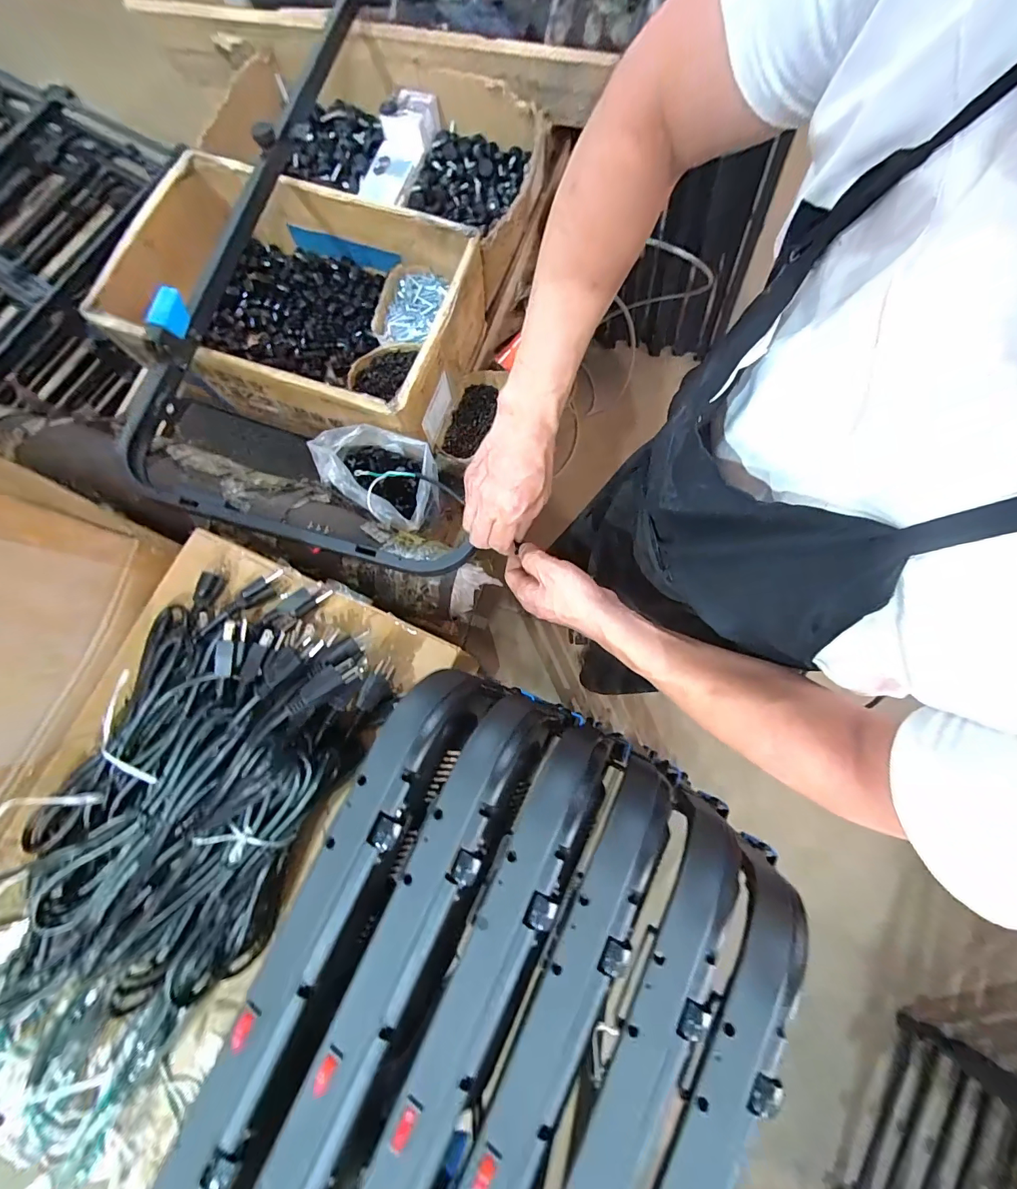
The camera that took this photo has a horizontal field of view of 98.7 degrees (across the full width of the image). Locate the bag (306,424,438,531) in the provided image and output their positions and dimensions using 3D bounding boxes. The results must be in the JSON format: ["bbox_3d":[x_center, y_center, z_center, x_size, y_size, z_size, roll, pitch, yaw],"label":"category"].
[{"bbox_3d":[-0.190,-0.173,0.684,0.179,0.140,0.125,25,81,6],"label":"bag"}]

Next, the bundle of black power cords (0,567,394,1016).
[{"bbox_3d":[-0.311,0.180,0.404,0.261,0.087,0.428,26,81,6],"label":"bundle of black power cords"}]

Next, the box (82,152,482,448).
[{"bbox_3d":[-0.340,-0.477,0.742,0.539,0.175,0.359,20,80,5],"label":"box"}]

